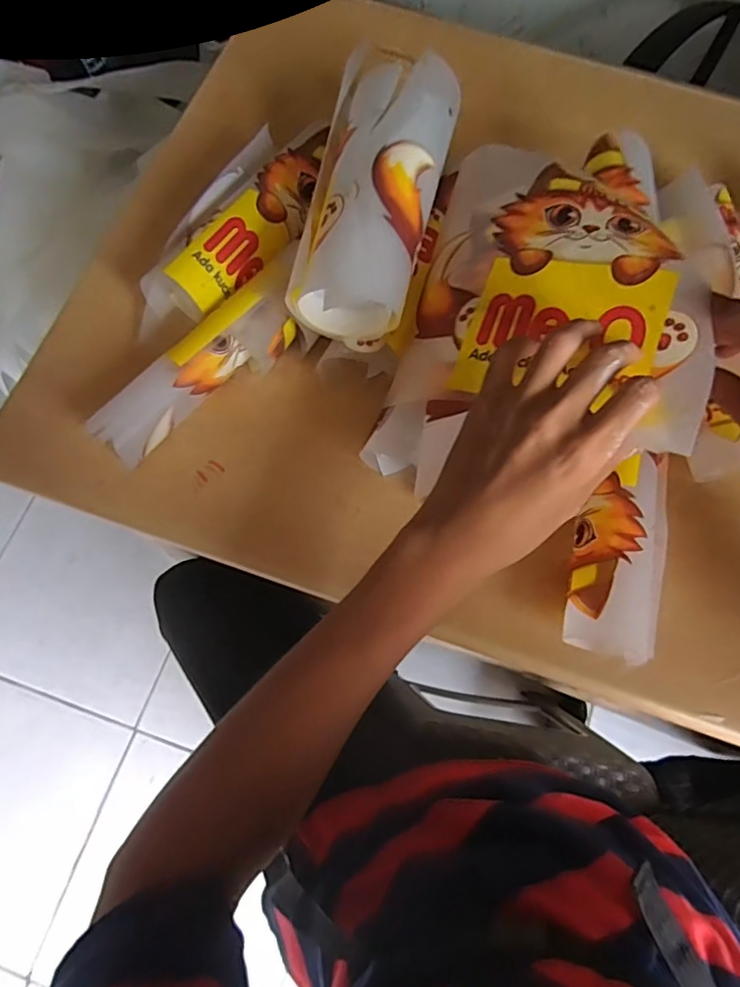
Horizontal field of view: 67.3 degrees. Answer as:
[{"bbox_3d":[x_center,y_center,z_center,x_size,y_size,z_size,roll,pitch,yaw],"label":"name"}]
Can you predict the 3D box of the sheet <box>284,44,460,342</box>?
[{"bbox_3d":[0.003,-0.212,0.392,0.083,0.060,0.209,13,72,2],"label":"sheet"}]

